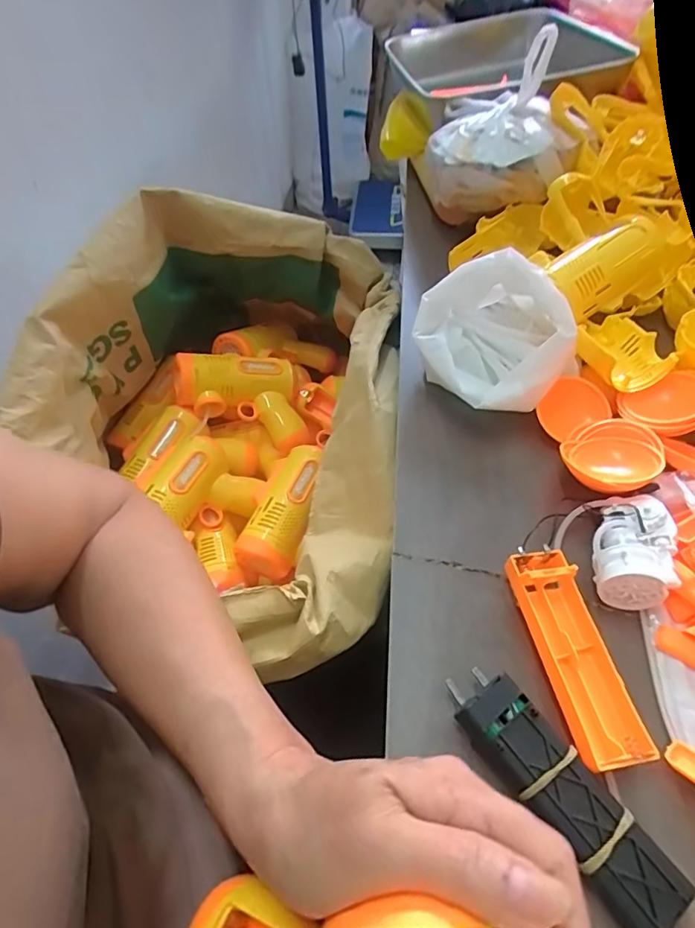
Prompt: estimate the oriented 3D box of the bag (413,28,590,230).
[{"bbox_3d":[0.154,-0.323,0.518,0.150,0.135,0.109,19,55,16],"label":"bag"}]

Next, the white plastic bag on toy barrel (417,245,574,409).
[{"bbox_3d":[0.112,-0.096,0.393,0.106,0.077,0.108,-16,53,-11],"label":"white plastic bag on toy barrel"}]

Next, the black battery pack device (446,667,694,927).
[{"bbox_3d":[0.096,0.150,0.239,0.034,0.016,0.117,-34,63,-18],"label":"black battery pack device"}]

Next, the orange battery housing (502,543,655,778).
[{"bbox_3d":[0.121,0.099,0.276,0.037,0.023,0.109,-9,52,-6],"label":"orange battery housing"}]

